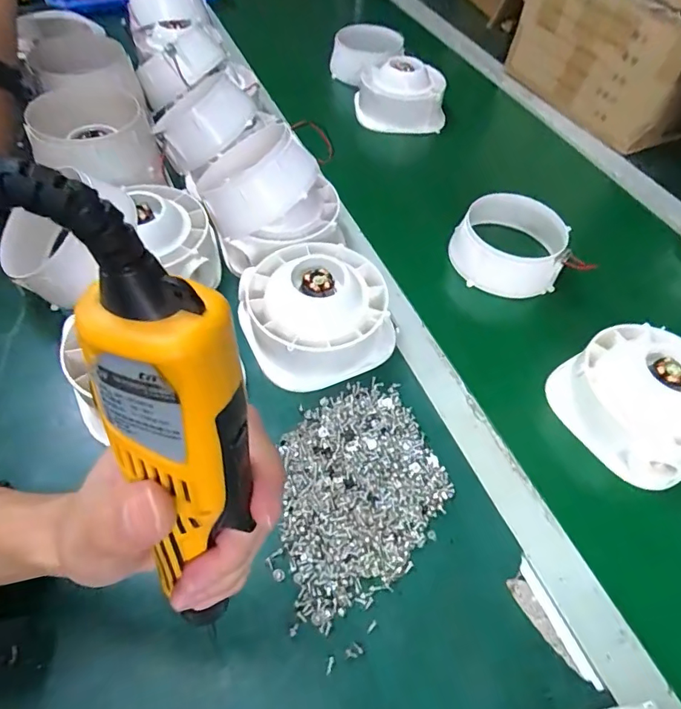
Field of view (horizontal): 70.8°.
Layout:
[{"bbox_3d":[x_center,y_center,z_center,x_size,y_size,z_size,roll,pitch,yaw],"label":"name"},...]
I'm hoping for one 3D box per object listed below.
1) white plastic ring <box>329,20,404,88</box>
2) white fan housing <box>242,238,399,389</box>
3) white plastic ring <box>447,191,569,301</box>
[{"bbox_3d":[0.040,-0.487,0.778,0.089,0.057,0.099,33,57,21],"label":"white plastic ring"},{"bbox_3d":[-0.022,-0.044,0.444,0.126,0.064,0.122,2,54,-3],"label":"white fan housing"},{"bbox_3d":[0.185,-0.123,0.543,0.116,0.068,0.112,2,54,-3],"label":"white plastic ring"}]

